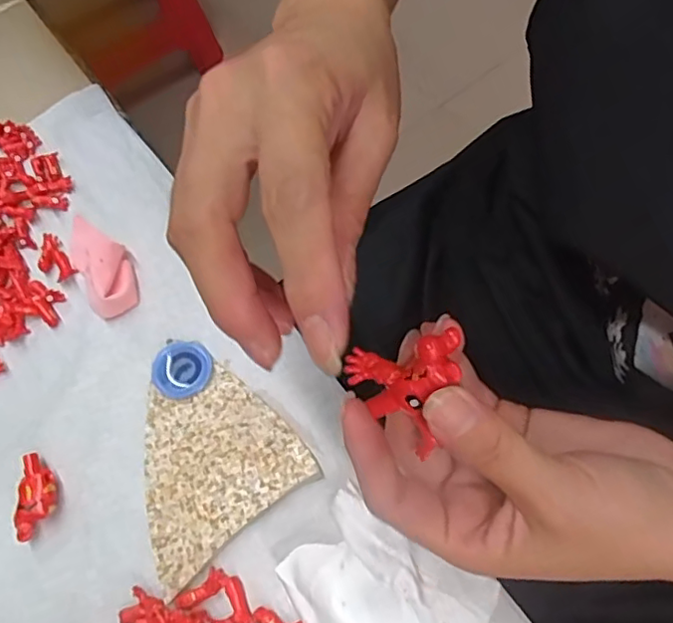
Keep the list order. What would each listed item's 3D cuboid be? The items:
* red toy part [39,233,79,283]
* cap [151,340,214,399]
[{"bbox_3d":[-0.163,-0.030,0.336,0.016,0.006,0.031,-35,67,-13],"label":"red toy part"},{"bbox_3d":[-0.078,0.029,0.298,0.029,0.008,0.029,-1,64,2],"label":"cap"}]

